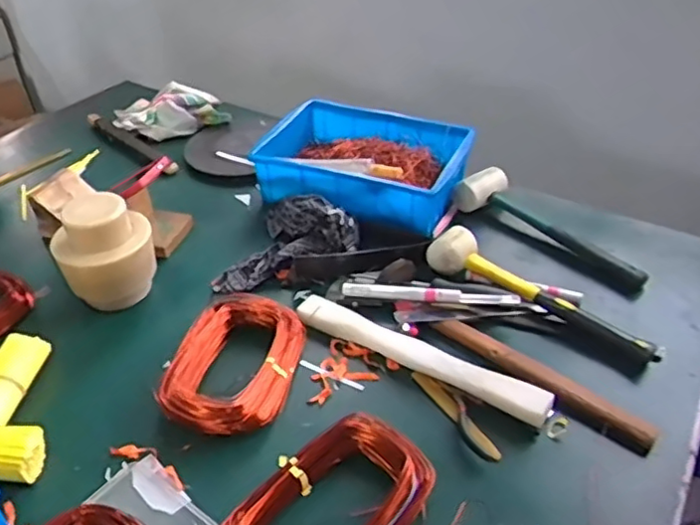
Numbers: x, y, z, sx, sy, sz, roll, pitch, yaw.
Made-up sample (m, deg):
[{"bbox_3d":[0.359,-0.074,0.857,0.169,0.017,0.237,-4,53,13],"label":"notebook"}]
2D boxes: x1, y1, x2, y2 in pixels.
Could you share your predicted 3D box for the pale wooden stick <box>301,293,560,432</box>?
[{"bbox_3d":[0.072,0.098,0.681,0.292,0.030,0.034,21,44,25],"label":"pale wooden stick"}]

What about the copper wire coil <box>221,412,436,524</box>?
[{"bbox_3d":[-0.020,0.212,0.544,0.122,0.036,0.188,25,45,29],"label":"copper wire coil"}]

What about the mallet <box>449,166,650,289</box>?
[{"bbox_3d":[0.274,-0.051,0.854,0.278,0.051,0.071,31,48,33],"label":"mallet"}]

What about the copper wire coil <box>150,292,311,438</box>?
[{"bbox_3d":[-0.122,0.103,0.679,0.124,0.046,0.177,6,39,9],"label":"copper wire coil"}]

